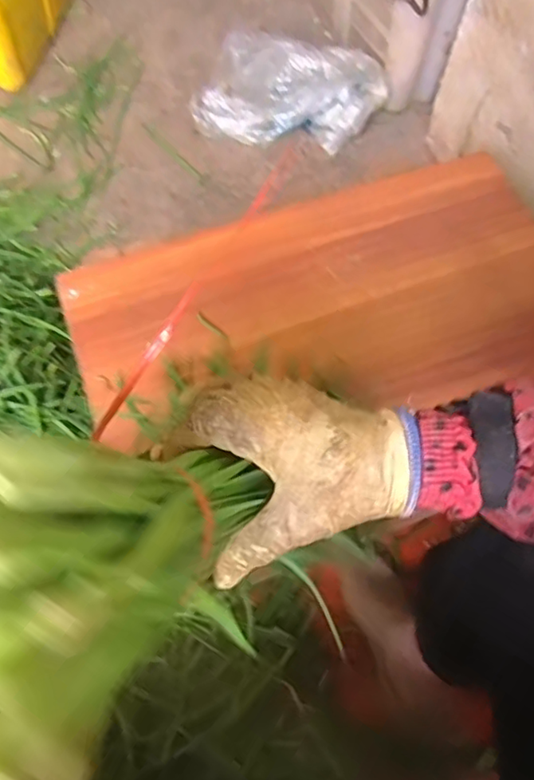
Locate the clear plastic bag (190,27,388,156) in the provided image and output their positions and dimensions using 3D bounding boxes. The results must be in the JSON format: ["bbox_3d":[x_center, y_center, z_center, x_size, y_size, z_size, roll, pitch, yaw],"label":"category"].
[{"bbox_3d":[0.040,-0.562,1.106,0.365,0.170,0.125,5,66,2],"label":"clear plastic bag"}]

